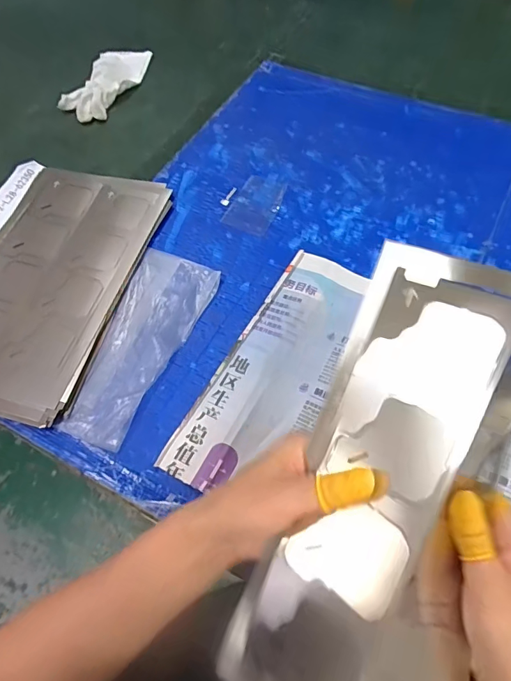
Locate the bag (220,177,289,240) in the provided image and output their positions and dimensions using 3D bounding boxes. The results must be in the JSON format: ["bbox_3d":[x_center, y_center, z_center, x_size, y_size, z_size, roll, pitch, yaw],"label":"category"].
[{"bbox_3d":[0.002,-0.168,0.525,0.056,0.004,0.091,22,64,14],"label":"bag"}]

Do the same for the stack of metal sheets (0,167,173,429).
[{"bbox_3d":[-0.235,-0.077,0.477,0.190,0.024,0.318,13,63,9],"label":"stack of metal sheets"}]

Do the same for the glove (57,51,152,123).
[{"bbox_3d":[-0.227,-0.402,0.664,0.079,0.018,0.184,19,64,13],"label":"glove"}]

